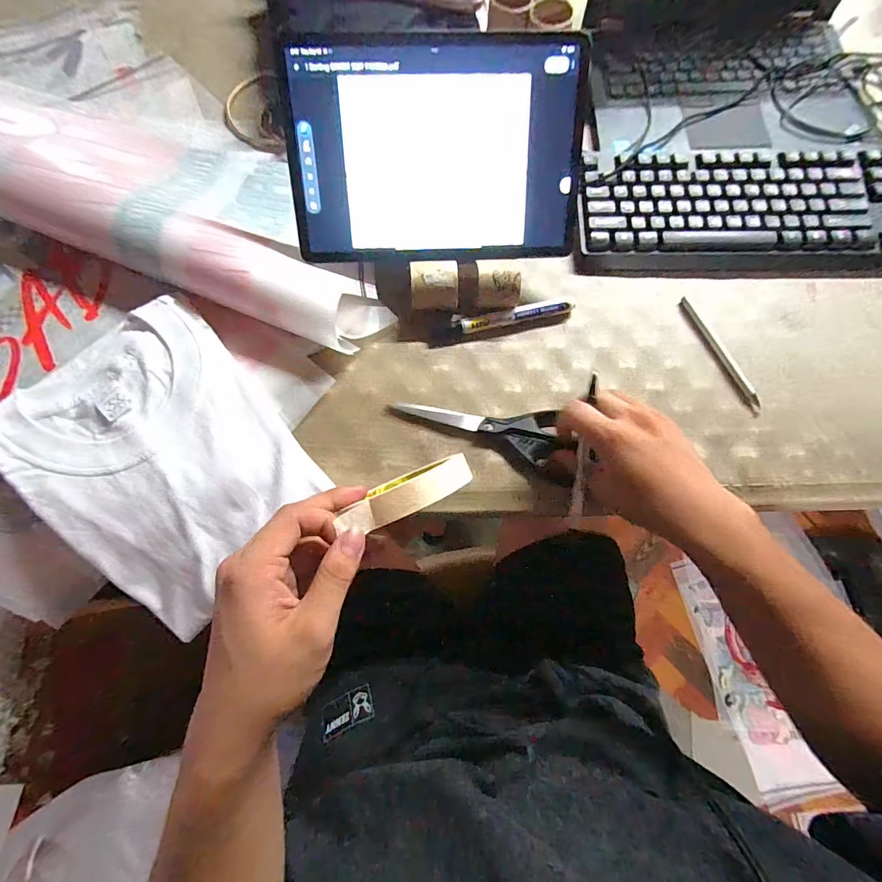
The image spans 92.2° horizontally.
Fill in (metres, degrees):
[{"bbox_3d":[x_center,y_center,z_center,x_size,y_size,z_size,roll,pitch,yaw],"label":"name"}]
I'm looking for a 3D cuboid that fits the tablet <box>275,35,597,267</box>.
[{"bbox_3d":[-0.003,-0.244,0.365,0.244,0.013,0.160,-2,114,-2],"label":"tablet"}]

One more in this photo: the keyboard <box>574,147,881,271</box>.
[{"bbox_3d":[0.357,-0.235,0.435,0.433,0.032,0.136,-1,73,-1],"label":"keyboard"}]

